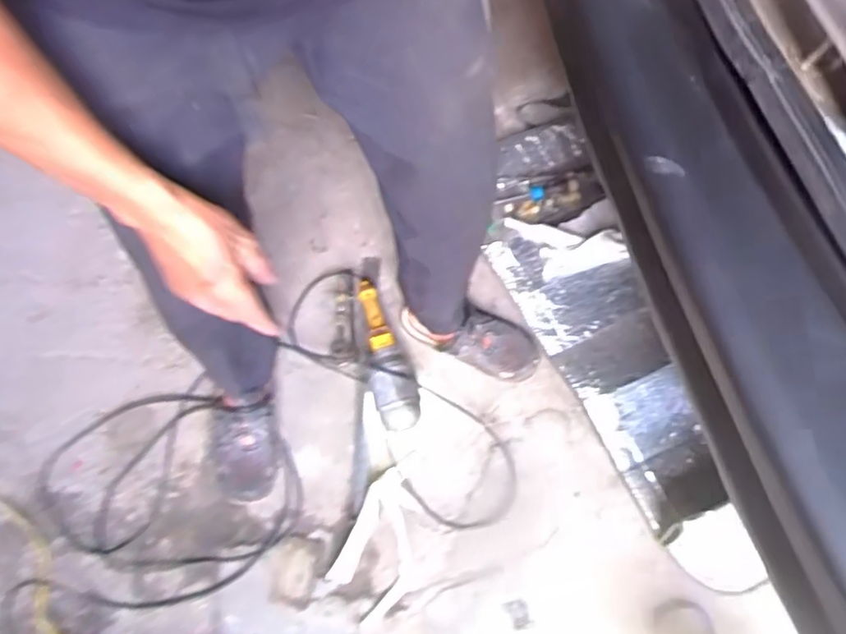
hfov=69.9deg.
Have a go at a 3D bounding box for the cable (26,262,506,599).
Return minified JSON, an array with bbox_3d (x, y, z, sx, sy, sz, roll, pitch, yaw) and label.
[{"bbox_3d":[-0.279,0.271,1.059,0.744,0.070,0.576,-32,67,-13],"label":"cable"}]

